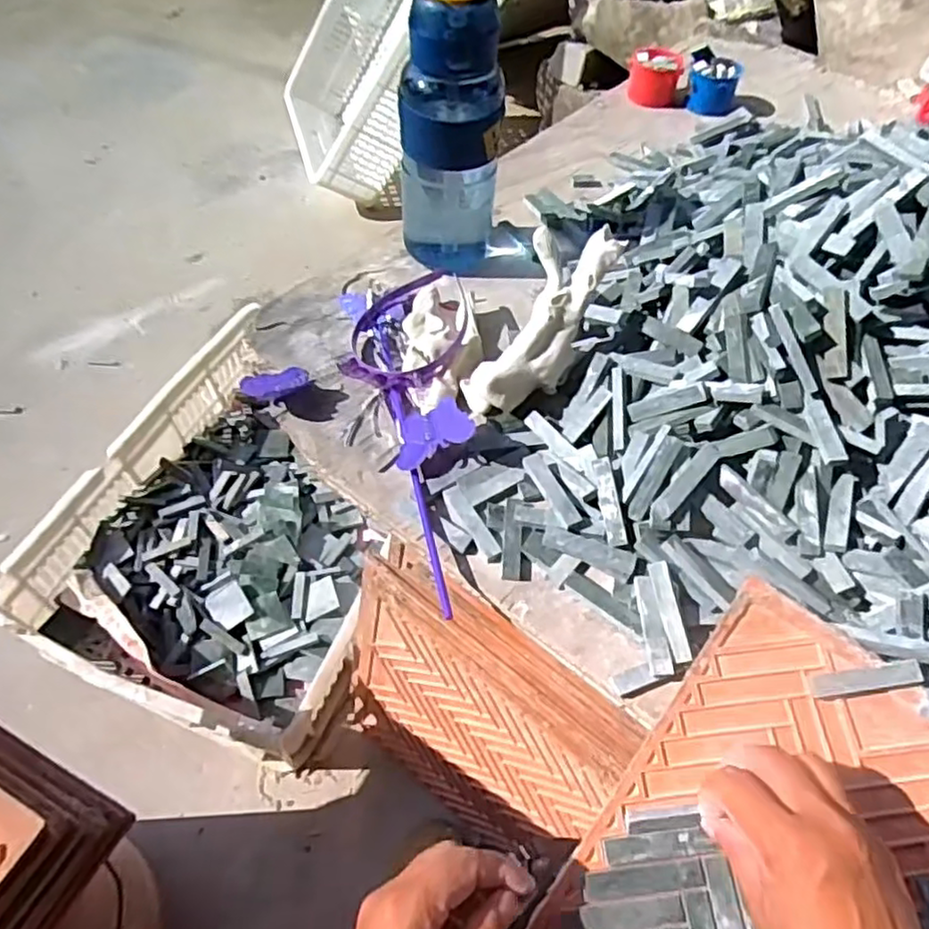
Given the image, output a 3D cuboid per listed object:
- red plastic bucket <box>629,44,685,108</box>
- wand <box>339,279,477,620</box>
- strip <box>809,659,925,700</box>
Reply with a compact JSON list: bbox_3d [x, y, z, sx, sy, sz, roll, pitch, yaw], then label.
[{"bbox_3d":[0.241,-0.492,0.867,0.065,0.049,0.052,13,55,7],"label":"red plastic bucket"},{"bbox_3d":[-0.041,-0.041,0.525,0.103,0.034,0.322,-4,55,-5],"label":"wand"},{"bbox_3d":[0.239,0.129,0.408,0.061,0.007,0.014,-12,54,7],"label":"strip"}]

